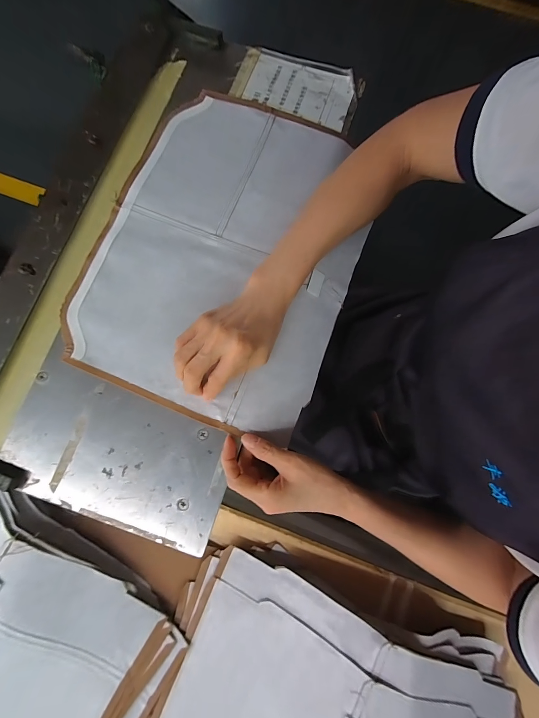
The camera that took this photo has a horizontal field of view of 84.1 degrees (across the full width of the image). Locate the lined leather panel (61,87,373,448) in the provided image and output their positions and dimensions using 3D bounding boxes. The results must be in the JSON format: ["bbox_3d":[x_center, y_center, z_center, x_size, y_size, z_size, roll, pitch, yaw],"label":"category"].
[{"bbox_3d":[-0.047,-0.132,0.380,0.305,0.045,0.395,21,80,3],"label":"lined leather panel"}]

